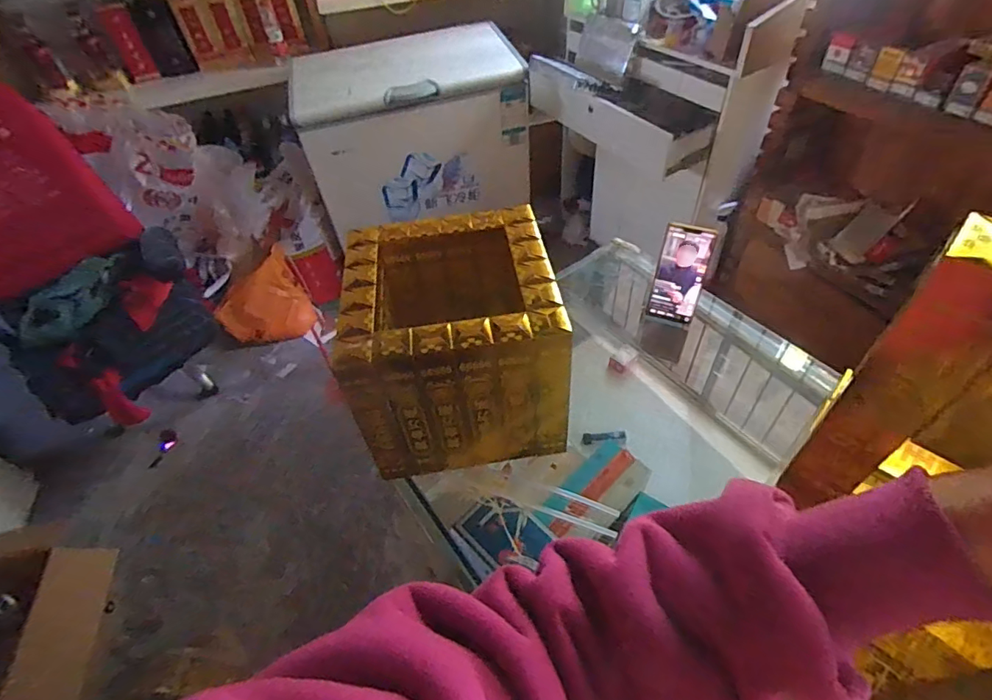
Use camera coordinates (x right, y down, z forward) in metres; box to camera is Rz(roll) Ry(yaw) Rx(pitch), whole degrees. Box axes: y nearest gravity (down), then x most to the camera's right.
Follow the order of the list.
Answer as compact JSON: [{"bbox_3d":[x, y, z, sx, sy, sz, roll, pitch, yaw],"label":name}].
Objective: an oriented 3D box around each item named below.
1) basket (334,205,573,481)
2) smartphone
[{"bbox_3d":[-0.052,-0.016,0.673,0.249,0.213,0.260,-8,49,-1],"label":"basket"},{"bbox_3d":[0.288,-0.118,0.794,0.073,0.155,0.011,16,28,18],"label":"smartphone"}]

